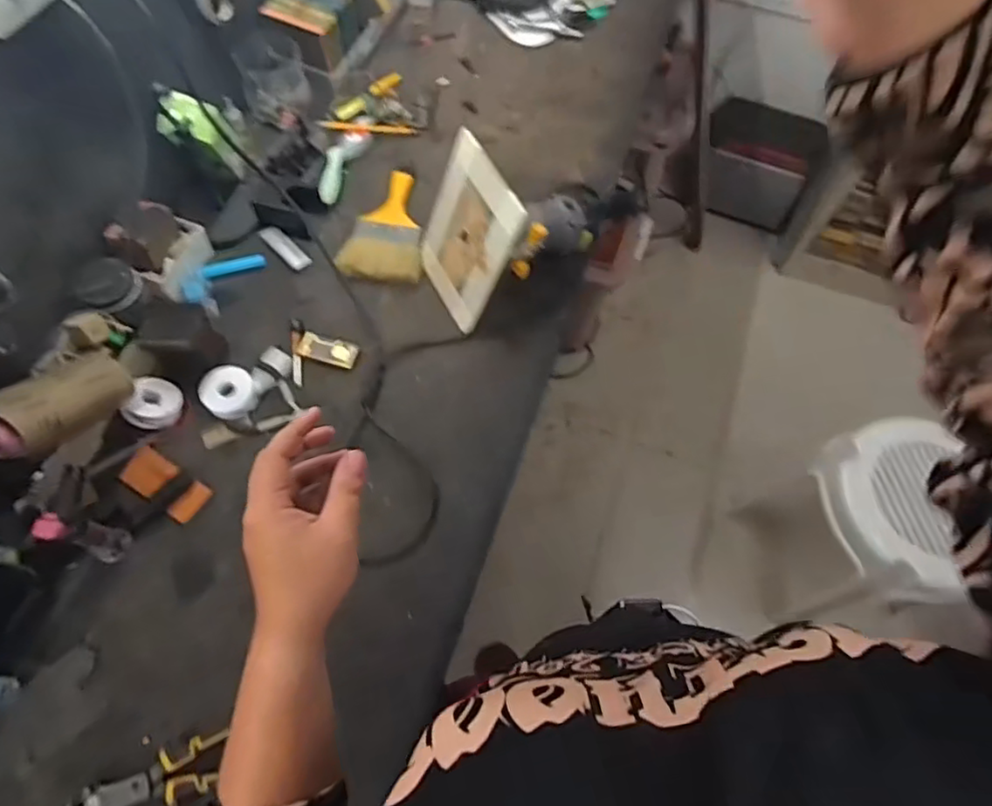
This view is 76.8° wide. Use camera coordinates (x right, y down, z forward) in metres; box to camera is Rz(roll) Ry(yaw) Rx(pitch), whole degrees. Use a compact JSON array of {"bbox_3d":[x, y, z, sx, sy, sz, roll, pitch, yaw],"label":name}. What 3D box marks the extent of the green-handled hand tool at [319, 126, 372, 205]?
[{"bbox_3d":[-0.237,-0.362,0.953,0.044,0.027,0.156,18,65,7],"label":"green-handled hand tool"}]

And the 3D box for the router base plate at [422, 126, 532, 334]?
[{"bbox_3d":[-0.041,-0.210,0.793,0.016,0.220,0.162,-16,64,-32],"label":"router base plate"}]

